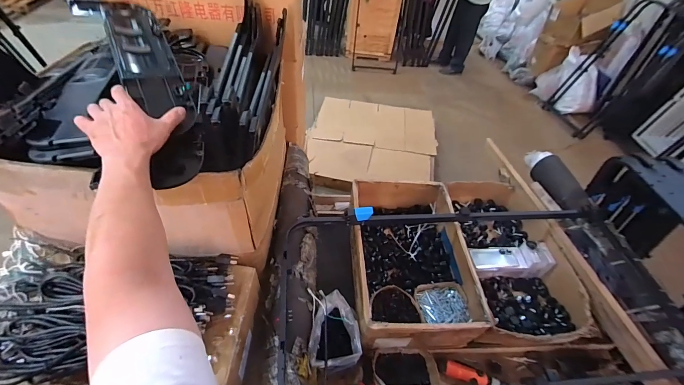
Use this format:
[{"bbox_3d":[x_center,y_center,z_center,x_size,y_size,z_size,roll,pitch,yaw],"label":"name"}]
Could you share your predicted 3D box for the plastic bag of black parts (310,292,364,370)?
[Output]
[{"bbox_3d":[-0.018,0.360,0.828,0.125,0.099,0.172,2,49,-5],"label":"plastic bag of black parts"}]

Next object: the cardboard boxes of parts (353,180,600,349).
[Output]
[{"bbox_3d":[0.377,0.202,1.053,0.683,0.167,0.571,1,49,-5],"label":"cardboard boxes of parts"}]

